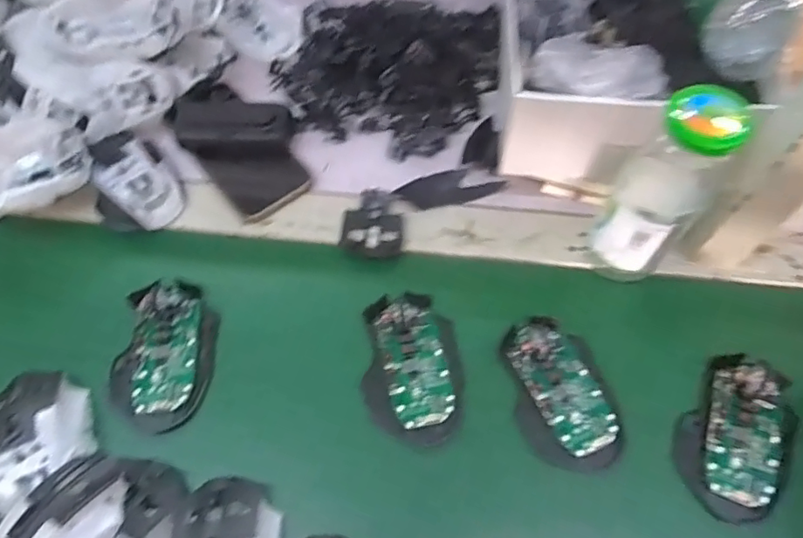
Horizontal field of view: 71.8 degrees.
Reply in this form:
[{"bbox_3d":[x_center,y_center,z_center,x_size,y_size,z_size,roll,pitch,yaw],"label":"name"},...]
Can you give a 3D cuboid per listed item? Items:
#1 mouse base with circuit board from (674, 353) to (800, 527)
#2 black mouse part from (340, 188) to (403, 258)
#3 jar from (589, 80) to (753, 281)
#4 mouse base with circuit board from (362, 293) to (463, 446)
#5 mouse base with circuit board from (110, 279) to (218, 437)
[{"bbox_3d":[0.240,0.117,0.391,0.069,0.030,0.112,24,66,13],"label":"mouse base with circuit board"},{"bbox_3d":[-0.024,-0.038,0.485,0.053,0.018,0.060,5,63,4],"label":"black mouse part"},{"bbox_3d":[0.185,-0.053,0.399,0.058,0.161,0.068,34,69,17],"label":"jar"},{"bbox_3d":[0.009,0.069,0.416,0.071,0.023,0.112,-1,63,1],"label":"mouse base with circuit board"},{"bbox_3d":[-0.184,0.063,0.429,0.075,0.026,0.117,3,63,3],"label":"mouse base with circuit board"}]

